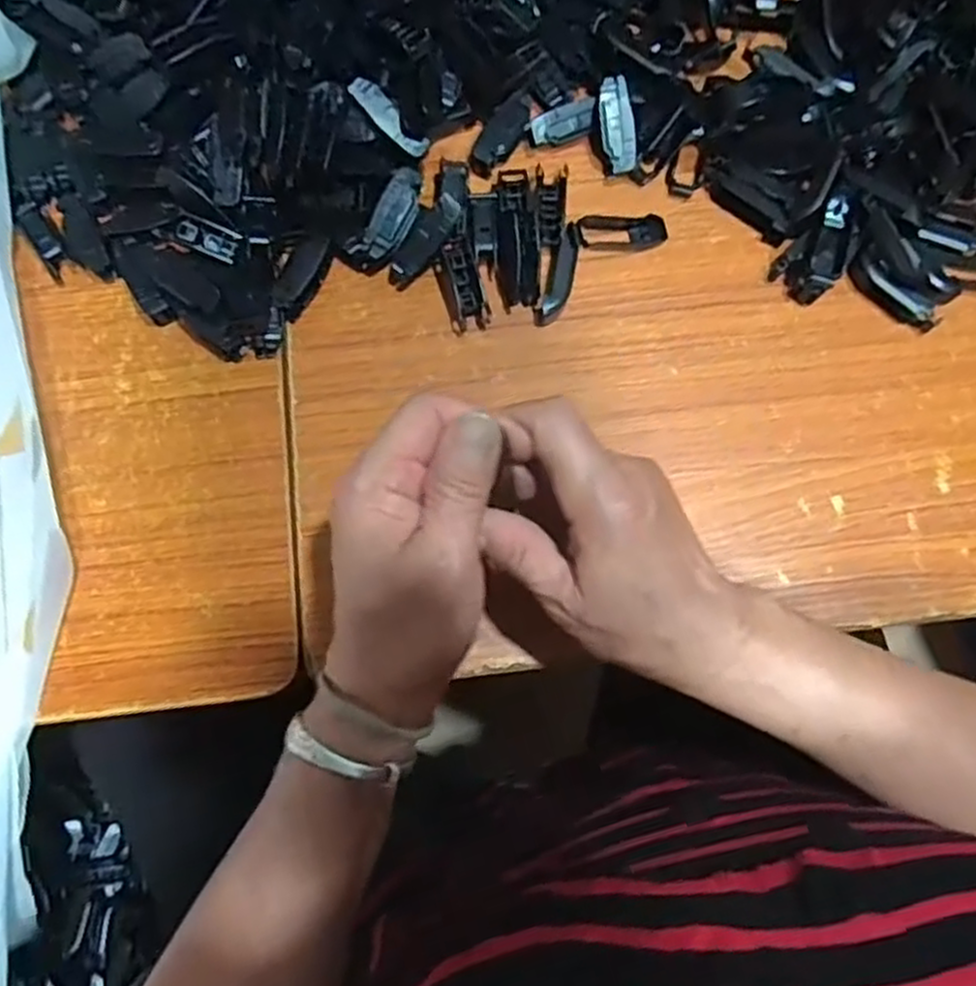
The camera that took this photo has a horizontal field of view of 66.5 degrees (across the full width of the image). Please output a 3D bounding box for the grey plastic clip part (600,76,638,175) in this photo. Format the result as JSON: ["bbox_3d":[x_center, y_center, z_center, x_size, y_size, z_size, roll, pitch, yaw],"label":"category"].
[{"bbox_3d":[0.072,-0.203,0.411,0.017,0.006,0.048,-13,106,-2],"label":"grey plastic clip part"}]

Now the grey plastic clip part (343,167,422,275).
[{"bbox_3d":[-0.052,-0.144,0.396,0.023,0.016,0.057,36,103,6],"label":"grey plastic clip part"}]

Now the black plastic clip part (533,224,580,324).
[{"bbox_3d":[0.039,-0.118,0.407,0.014,0.007,0.054,18,96,3],"label":"black plastic clip part"}]

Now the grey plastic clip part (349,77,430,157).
[{"bbox_3d":[-0.052,-0.199,0.393,0.049,0.007,0.016,45,82,-11],"label":"grey plastic clip part"}]

